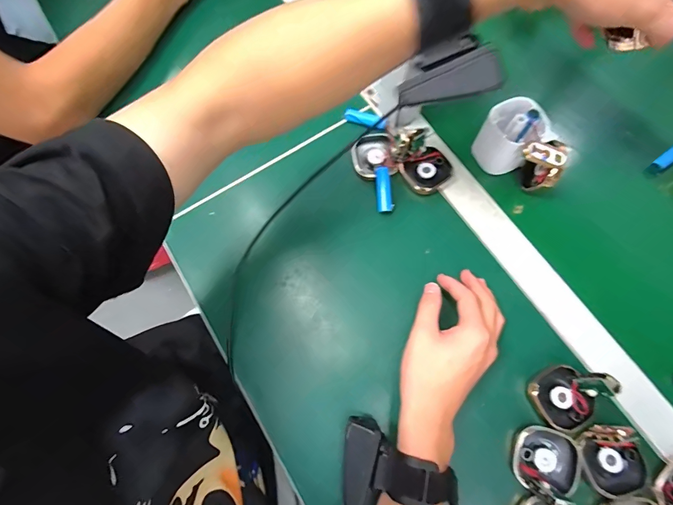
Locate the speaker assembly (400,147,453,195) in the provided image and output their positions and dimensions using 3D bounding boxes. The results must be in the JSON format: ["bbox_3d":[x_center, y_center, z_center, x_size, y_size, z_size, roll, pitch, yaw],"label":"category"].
[{"bbox_3d":[0.104,-0.093,0.423,0.050,0.015,0.046,-31,75,-10],"label":"speaker assembly"}]

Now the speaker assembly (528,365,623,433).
[{"bbox_3d":[0.215,0.129,0.333,0.054,0.040,0.052,0,72,0],"label":"speaker assembly"}]

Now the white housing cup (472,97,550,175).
[{"bbox_3d":[0.190,-0.127,0.408,0.059,0.055,0.055,0,72,0],"label":"white housing cup"}]

